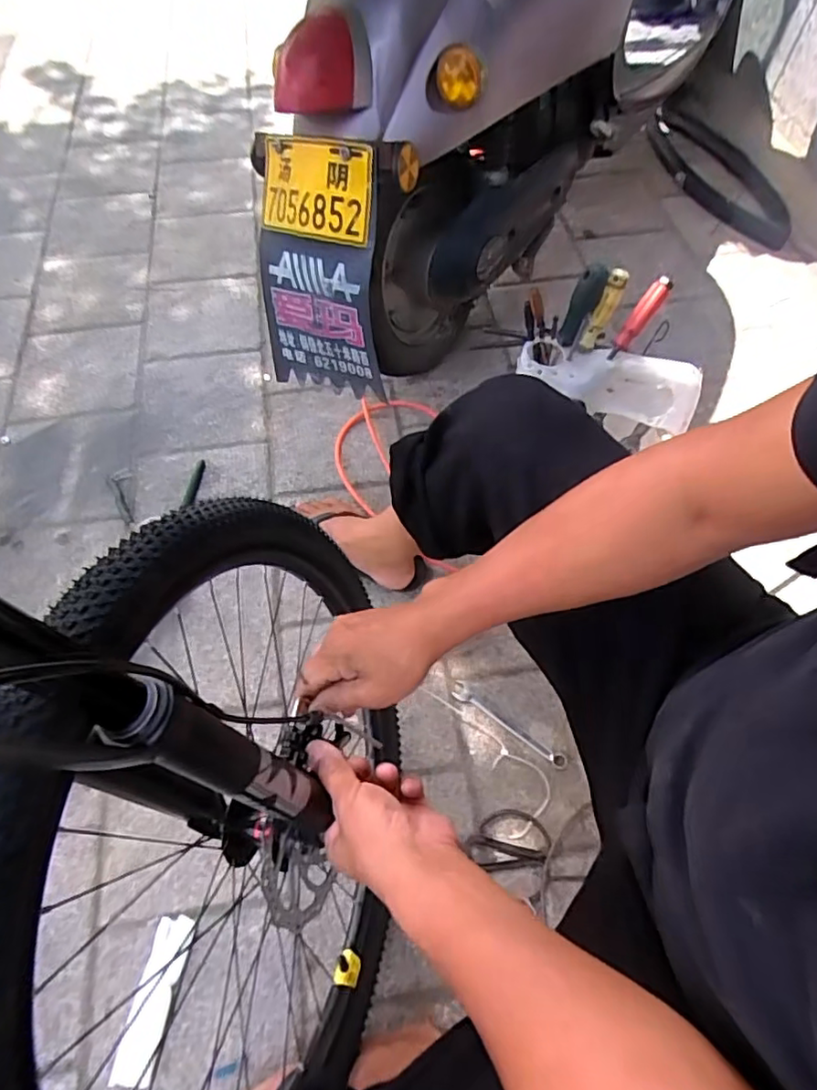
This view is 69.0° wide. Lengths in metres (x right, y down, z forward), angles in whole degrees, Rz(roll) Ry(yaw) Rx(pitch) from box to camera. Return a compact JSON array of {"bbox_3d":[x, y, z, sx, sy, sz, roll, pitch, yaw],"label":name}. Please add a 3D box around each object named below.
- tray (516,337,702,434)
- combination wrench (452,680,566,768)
[{"bbox_3d":[0.260,-0.217,0.782,0.233,0.083,0.070,24,63,12],"label":"tray"},{"bbox_3d":[0.147,0.263,0.875,0.187,0.004,0.025,32,66,16],"label":"combination wrench"}]

